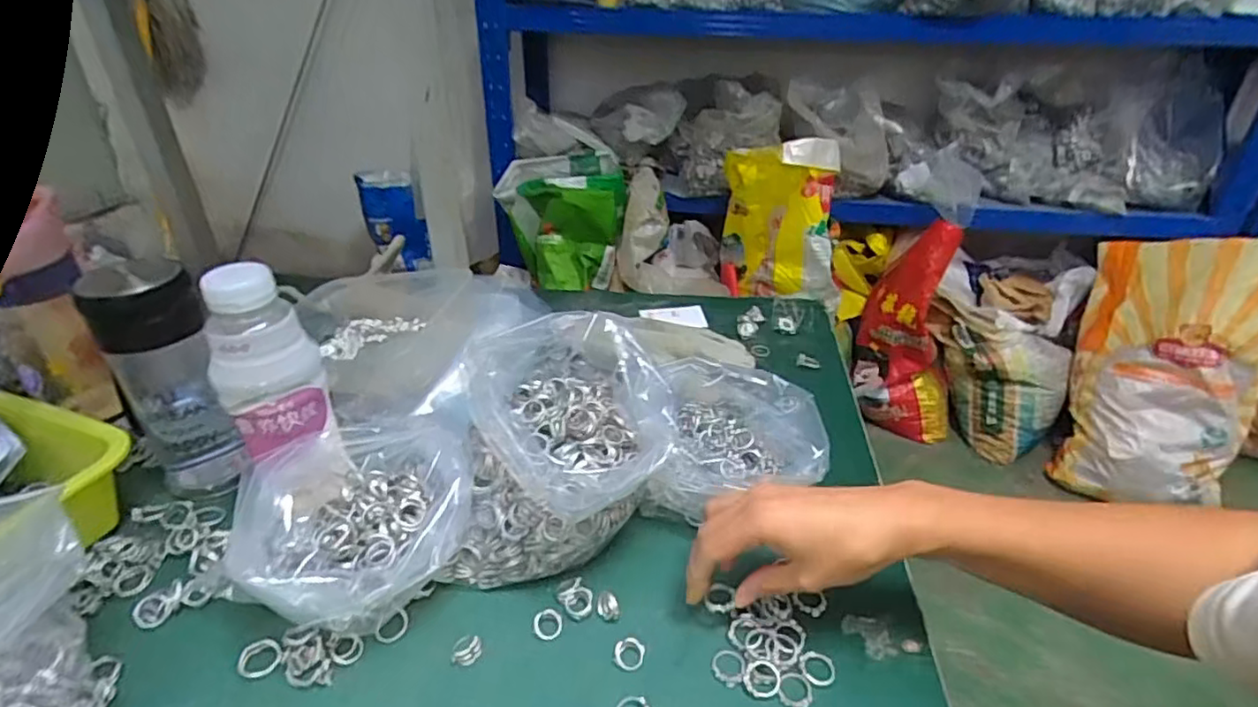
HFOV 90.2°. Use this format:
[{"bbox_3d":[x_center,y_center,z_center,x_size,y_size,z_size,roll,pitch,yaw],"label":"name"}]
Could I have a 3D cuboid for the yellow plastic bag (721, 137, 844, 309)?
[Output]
[{"bbox_3d":[0.396,-0.343,1.623,0.290,0.394,0.220,6,31,6],"label":"yellow plastic bag"}]

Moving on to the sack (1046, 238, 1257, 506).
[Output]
[{"bbox_3d":[1.265,0.045,1.478,0.350,0.619,0.132,13,3,36],"label":"sack"}]

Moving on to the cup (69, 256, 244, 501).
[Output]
[{"bbox_3d":[-0.338,0.024,0.468,0.053,0.180,0.064,26,39,38],"label":"cup"}]

